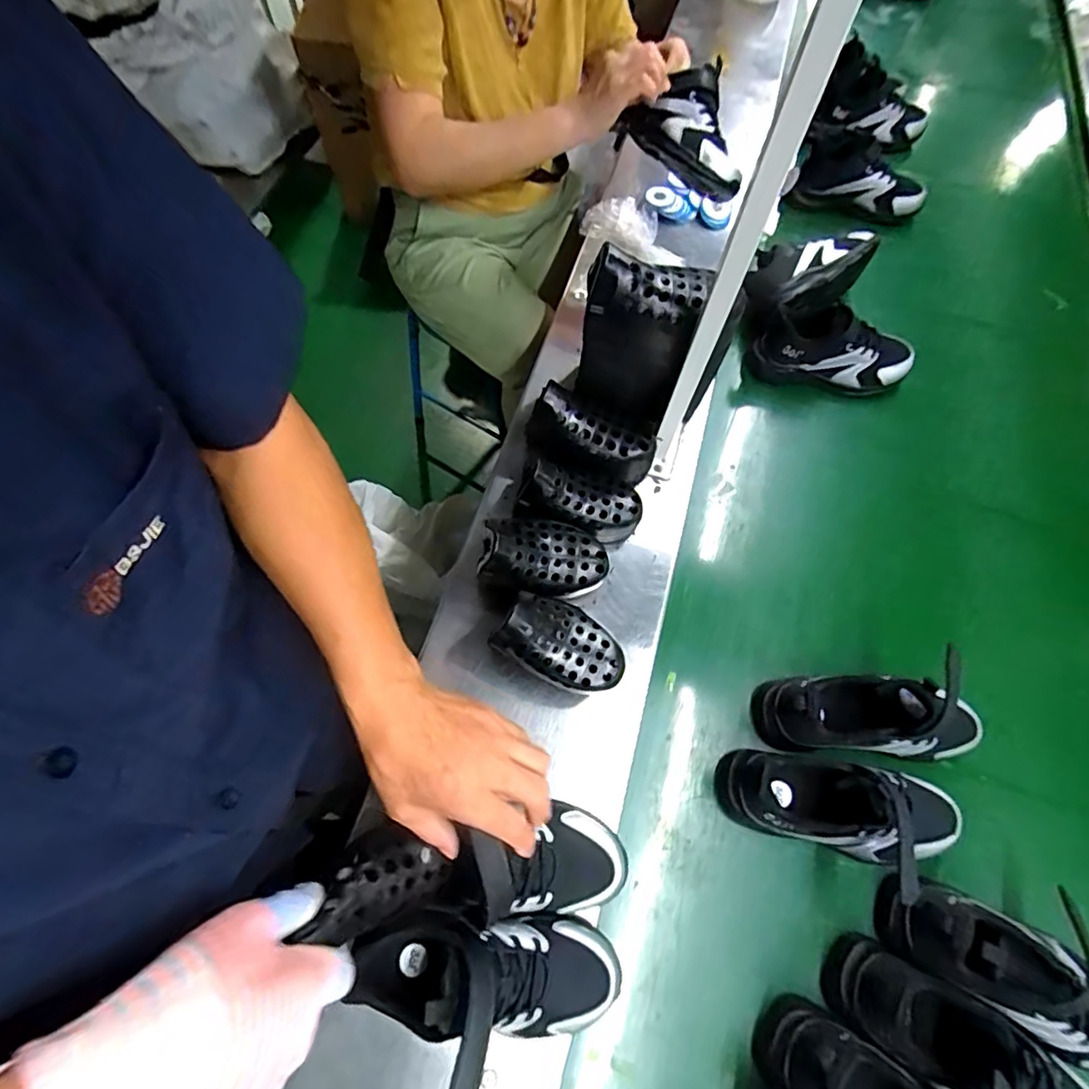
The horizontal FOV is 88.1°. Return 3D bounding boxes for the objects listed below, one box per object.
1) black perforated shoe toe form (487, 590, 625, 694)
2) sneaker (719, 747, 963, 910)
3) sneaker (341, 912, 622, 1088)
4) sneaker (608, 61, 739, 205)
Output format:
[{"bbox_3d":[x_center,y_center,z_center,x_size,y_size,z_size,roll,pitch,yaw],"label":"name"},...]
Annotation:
[{"bbox_3d":[0.015,0.089,0.520,0.123,0.061,0.073,28,67,11],"label":"black perforated shoe toe form"},{"bbox_3d":[0.280,0.238,0.521,0.207,0.112,0.084,15,66,5],"label":"sneaker"},{"bbox_3d":[-0.040,0.334,0.412,0.192,0.104,0.096,2,64,-2],"label":"sneaker"},{"bbox_3d":[0.190,-0.513,0.699,0.099,0.085,0.169,-41,72,-18],"label":"sneaker"}]

